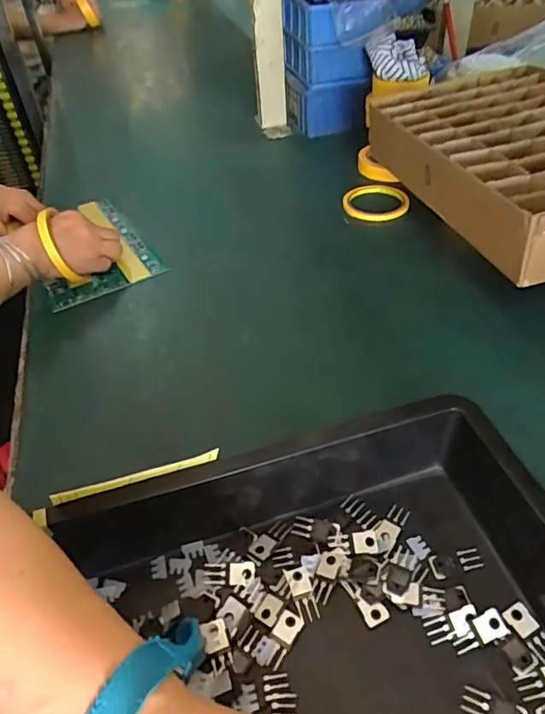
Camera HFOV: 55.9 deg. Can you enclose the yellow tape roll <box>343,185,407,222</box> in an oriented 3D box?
[{"bbox_3d":[0.149,-0.223,0.740,0.094,0.012,0.094,-3,45,3],"label":"yellow tape roll"}]

